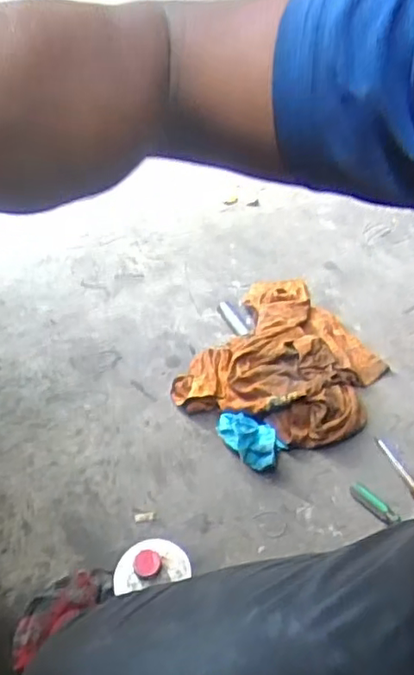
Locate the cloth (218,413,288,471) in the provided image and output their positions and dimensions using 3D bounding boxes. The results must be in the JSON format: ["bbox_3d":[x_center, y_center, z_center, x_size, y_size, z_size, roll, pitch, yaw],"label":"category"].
[{"bbox_3d":[0.068,0.159,0.991,0.066,0.046,0.115,-35,51,-24],"label":"cloth"}]

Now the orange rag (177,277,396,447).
[{"bbox_3d":[0.149,0.020,1.103,0.315,0.067,0.354,18,51,24],"label":"orange rag"}]

